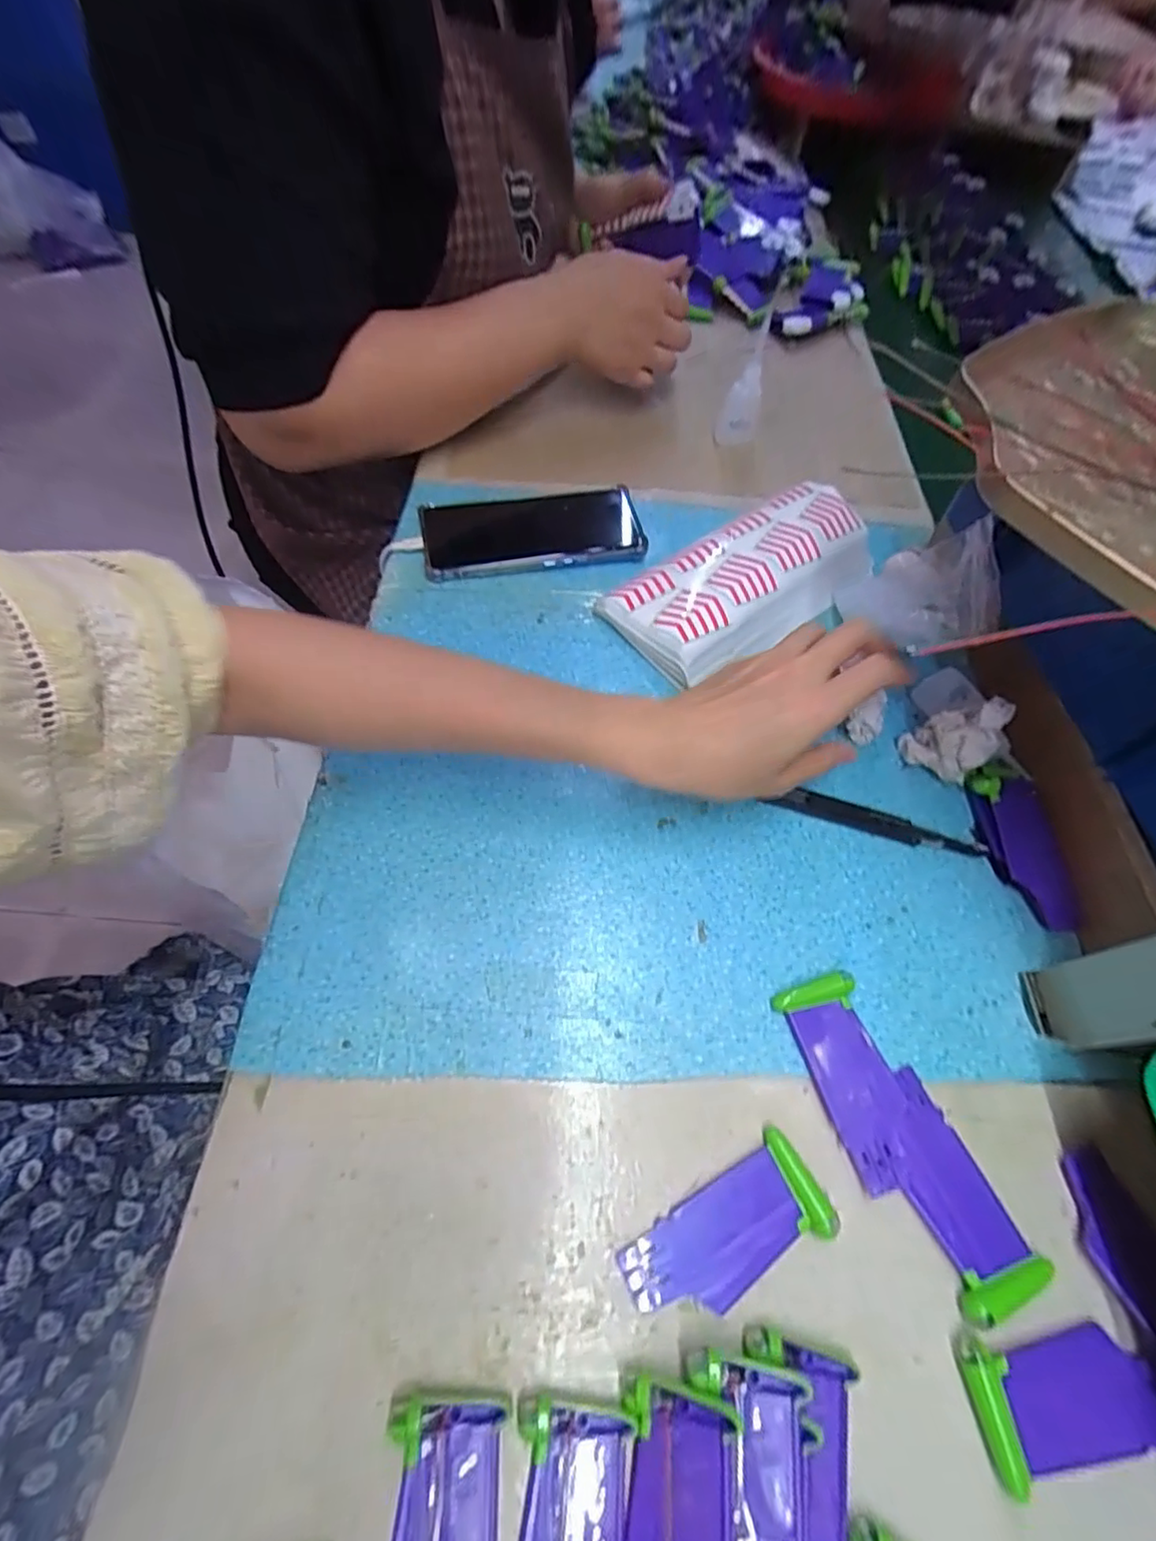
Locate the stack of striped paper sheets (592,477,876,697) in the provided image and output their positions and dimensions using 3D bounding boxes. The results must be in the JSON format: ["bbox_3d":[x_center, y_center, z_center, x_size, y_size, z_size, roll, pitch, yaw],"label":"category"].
[{"bbox_3d":[0.129,-0.141,0.449,0.217,0.029,0.097,-31,66,-19],"label":"stack of striped paper sheets"}]

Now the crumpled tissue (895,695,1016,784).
[{"bbox_3d":[0.230,-0.020,0.371,0.043,0.061,0.027,38,65,18],"label":"crumpled tissue"}]

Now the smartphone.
[{"bbox_3d":[-0.037,-0.190,0.480,0.166,0.018,0.082,-12,58,-4],"label":"smartphone"}]

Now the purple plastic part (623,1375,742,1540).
[{"bbox_3d":[0.036,0.272,0.210,0.038,0.011,0.089,-5,63,21],"label":"purple plastic part"}]

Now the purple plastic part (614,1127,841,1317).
[{"bbox_3d":[0.064,0.199,0.259,0.090,0.011,0.039,-28,65,-17],"label":"purple plastic part"}]

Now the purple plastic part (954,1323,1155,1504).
[{"bbox_3d":[0.192,0.246,0.238,0.074,0.006,0.042,-7,61,-7],"label":"purple plastic part"}]

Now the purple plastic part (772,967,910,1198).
[{"bbox_3d":[0.133,0.148,0.295,0.039,0.008,0.089,-16,62,-12],"label":"purple plastic part"}]

